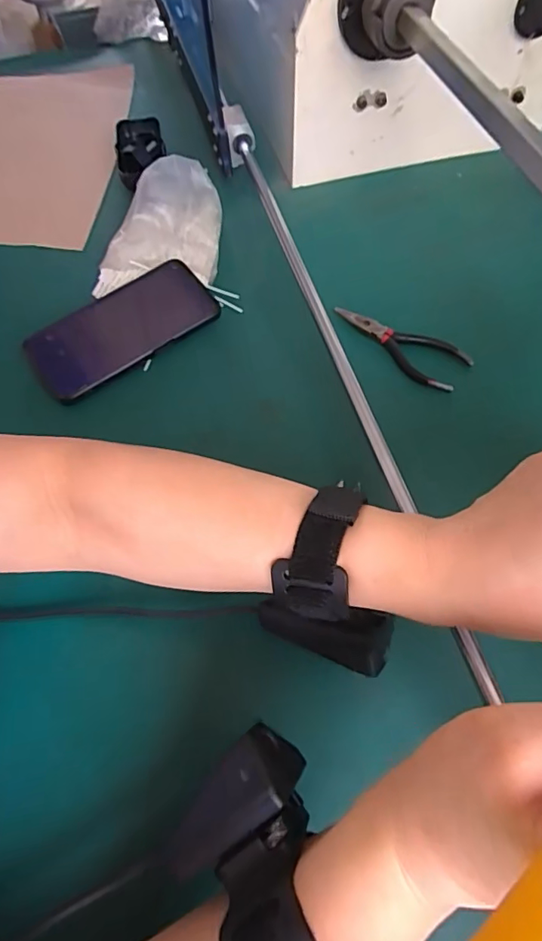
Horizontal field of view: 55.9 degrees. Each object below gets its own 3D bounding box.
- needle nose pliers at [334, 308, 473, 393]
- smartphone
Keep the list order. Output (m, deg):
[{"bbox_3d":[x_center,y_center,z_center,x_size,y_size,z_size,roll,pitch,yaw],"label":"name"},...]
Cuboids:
[{"bbox_3d":[0.110,-0.110,0.446,0.123,0.014,0.046,33,67,18],"label":"needle nose pliers"},{"bbox_3d":[-0.129,-0.127,0.452,0.164,0.018,0.078,-34,66,-16],"label":"smartphone"}]

